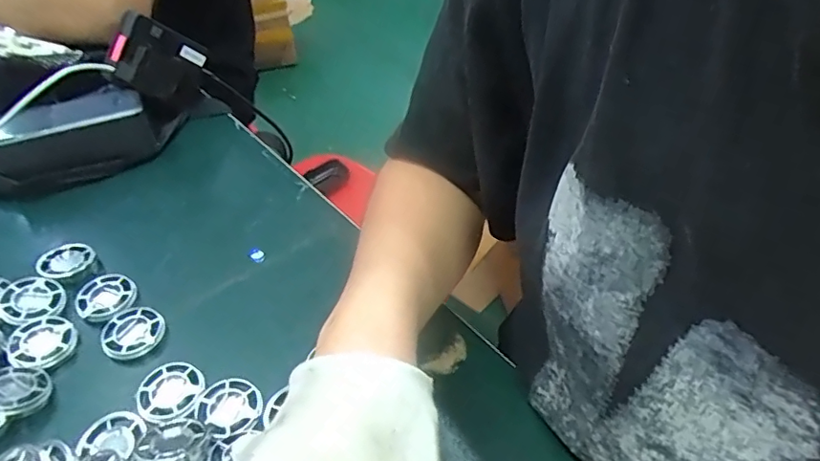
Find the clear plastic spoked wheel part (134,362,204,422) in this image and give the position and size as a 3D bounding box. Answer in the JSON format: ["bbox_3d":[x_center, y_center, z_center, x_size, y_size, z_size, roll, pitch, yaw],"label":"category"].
[{"bbox_3d":[-0.149,0.100,0.345,0.039,0.008,0.037,-1,45,1],"label":"clear plastic spoked wheel part"}]

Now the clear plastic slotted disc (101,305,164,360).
[{"bbox_3d":[-0.190,0.069,0.380,0.040,0.005,0.039,-1,45,1],"label":"clear plastic slotted disc"}]

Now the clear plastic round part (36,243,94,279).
[{"bbox_3d":[-0.265,0.021,0.428,0.036,0.007,0.042,-16,47,-14],"label":"clear plastic round part"}]

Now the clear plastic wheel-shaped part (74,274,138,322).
[{"bbox_3d":[-0.220,0.047,0.401,0.040,0.004,0.039,-1,45,1],"label":"clear plastic wheel-shaped part"}]

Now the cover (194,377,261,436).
[{"bbox_3d":[-0.111,0.106,0.337,0.036,0.005,0.037,-1,45,1],"label":"cover"}]

